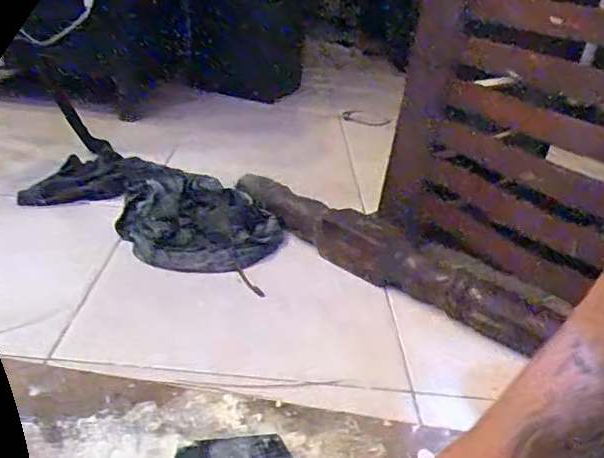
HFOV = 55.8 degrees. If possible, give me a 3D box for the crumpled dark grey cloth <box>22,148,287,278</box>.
[{"bbox_3d":[-0.255,-0.044,0.984,0.469,0.079,0.262,24,31,25],"label":"crumpled dark grey cloth"}]

